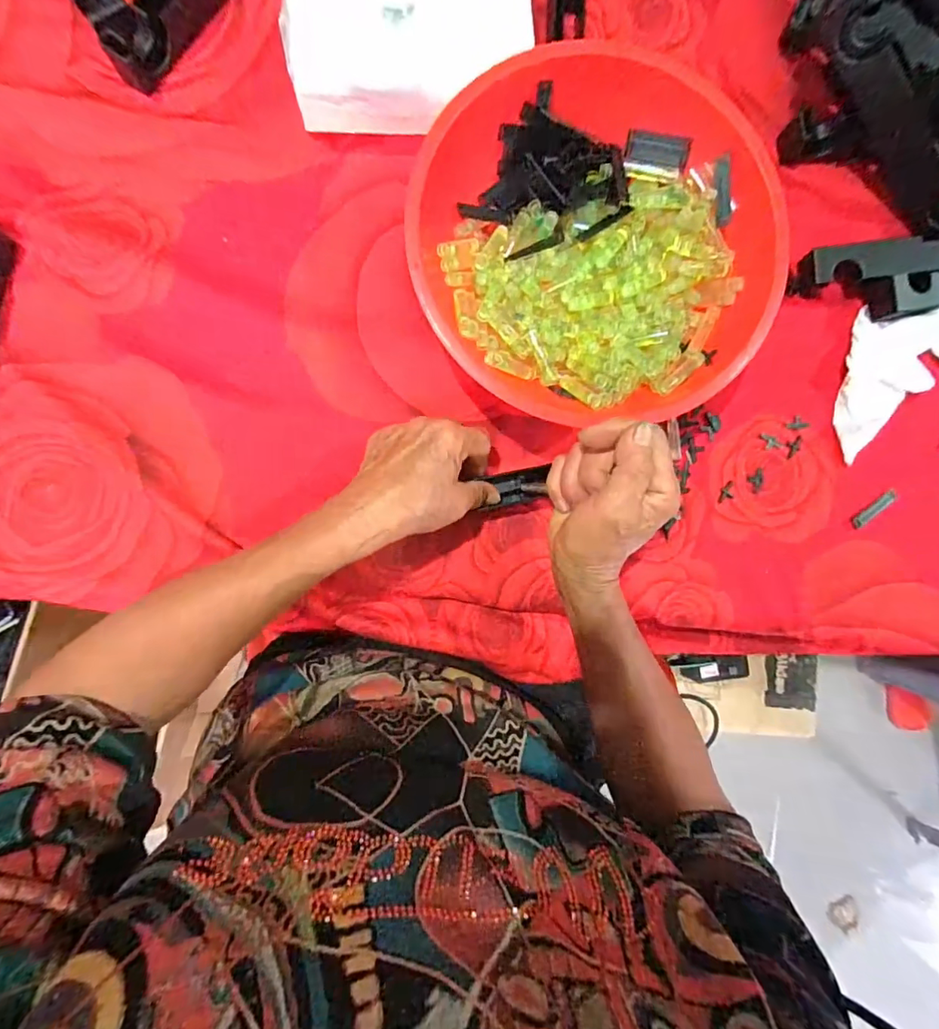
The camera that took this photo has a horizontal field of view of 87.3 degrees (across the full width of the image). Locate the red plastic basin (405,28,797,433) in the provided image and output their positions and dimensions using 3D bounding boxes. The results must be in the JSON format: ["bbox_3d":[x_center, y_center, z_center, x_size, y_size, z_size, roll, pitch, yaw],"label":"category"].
[{"bbox_3d":[0.082,-0.180,0.349,0.236,0.071,0.230,0,89,-6],"label":"red plastic basin"}]

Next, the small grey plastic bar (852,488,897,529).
[{"bbox_3d":[0.335,-0.005,0.404,0.044,0.004,0.010,-35,92,-5],"label":"small grey plastic bar"}]

